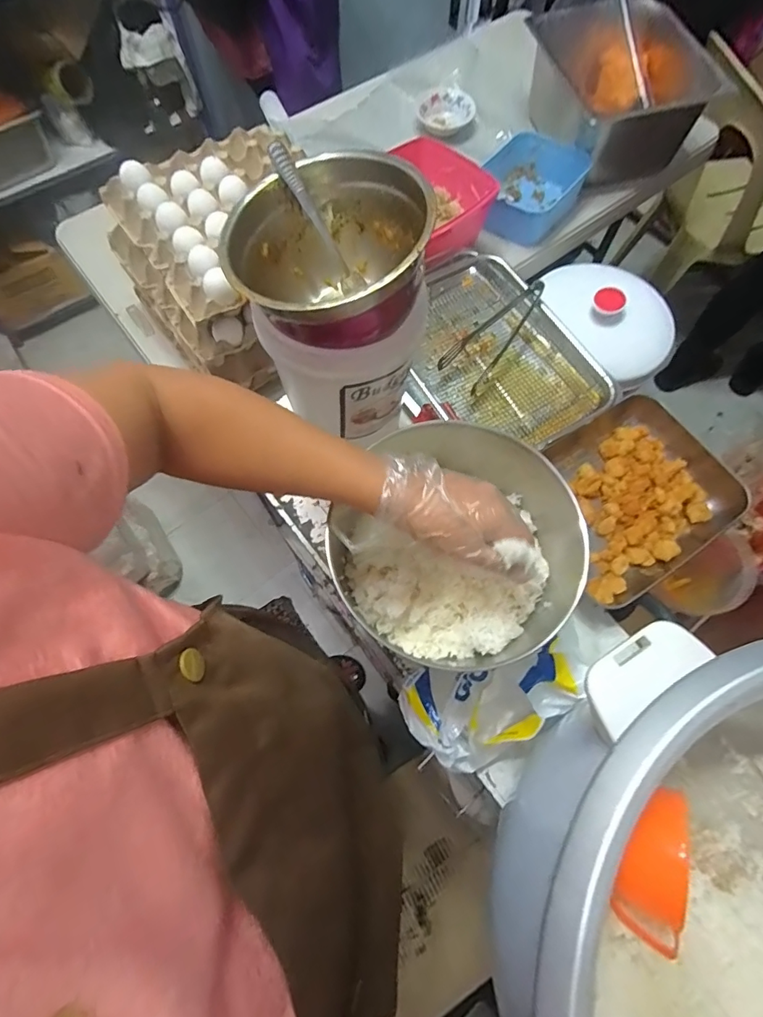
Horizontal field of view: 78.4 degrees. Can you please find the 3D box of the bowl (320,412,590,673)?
[{"bbox_3d":[0.078,0.042,0.469,0.241,0.146,0.221,0,69,0],"label":"bowl"}]

